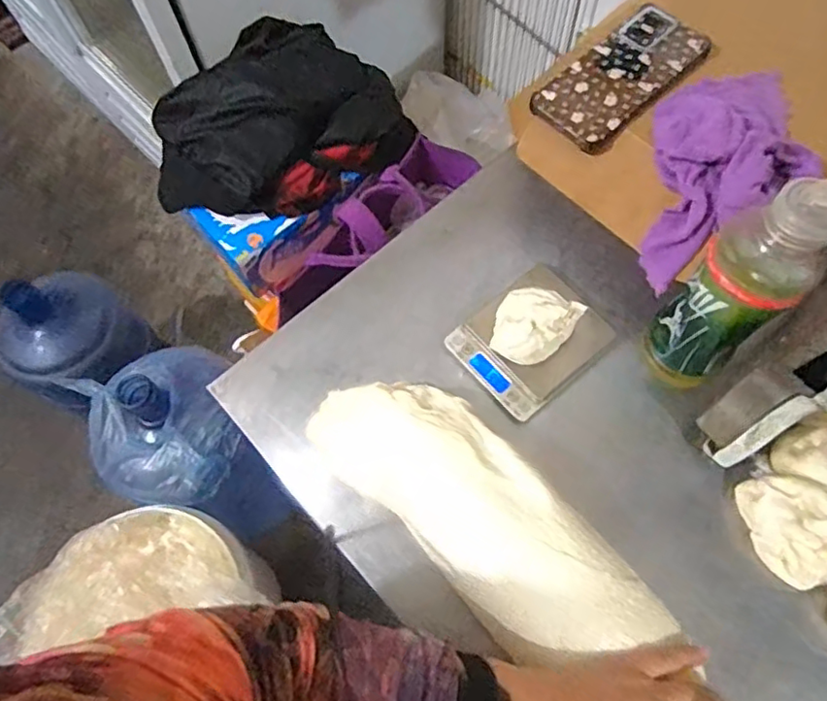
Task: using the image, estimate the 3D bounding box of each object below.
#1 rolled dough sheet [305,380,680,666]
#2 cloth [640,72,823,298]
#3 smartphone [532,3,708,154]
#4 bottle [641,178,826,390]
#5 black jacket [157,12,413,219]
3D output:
[{"bbox_3d":[0.045,0.119,0.466,0.295,0.040,0.108,37,73,22],"label":"rolled dough sheet"},{"bbox_3d":[0.262,-0.171,0.527,0.217,0.065,0.135,-31,70,-11],"label":"cloth"},{"bbox_3d":[0.190,-0.255,0.562,0.160,0.013,0.081,-42,72,-15],"label":"smartphone"},{"bbox_3d":[0.239,-0.041,0.454,0.062,0.228,0.066,-38,71,-13],"label":"bottle"},{"bbox_3d":[-0.207,-0.330,0.902,0.375,0.121,0.268,-29,69,-10],"label":"black jacket"}]

